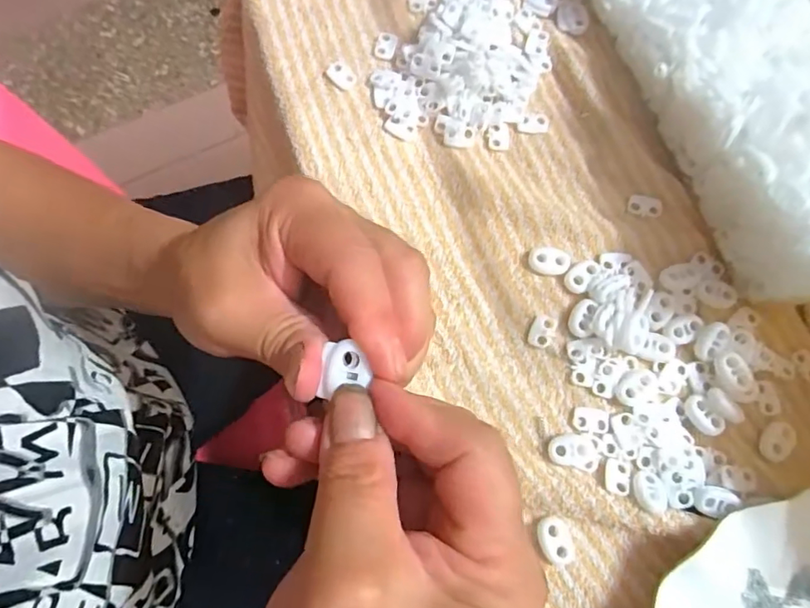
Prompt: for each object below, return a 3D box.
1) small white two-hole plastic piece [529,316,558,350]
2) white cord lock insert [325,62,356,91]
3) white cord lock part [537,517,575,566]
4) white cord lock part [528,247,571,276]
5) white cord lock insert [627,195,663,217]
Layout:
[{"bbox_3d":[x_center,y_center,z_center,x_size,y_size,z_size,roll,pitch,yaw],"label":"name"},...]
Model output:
[{"bbox_3d":[0.075,0.015,0.290,0.013,0.004,0.018,22,76,3],"label":"small white two-hole plastic piece"},{"bbox_3d":[-0.039,-0.140,0.326,0.020,0.004,0.013,41,78,7],"label":"white cord lock insert"},{"bbox_3d":[0.075,0.118,0.263,0.016,0.007,0.023,-16,77,-6],"label":"white cord lock part"},{"bbox_3d":[0.081,-0.024,0.299,0.023,0.007,0.014,10,76,0],"label":"white cord lock part"},{"bbox_3d":[0.141,-0.058,0.311,0.019,0.004,0.012,11,76,0],"label":"white cord lock insert"}]

